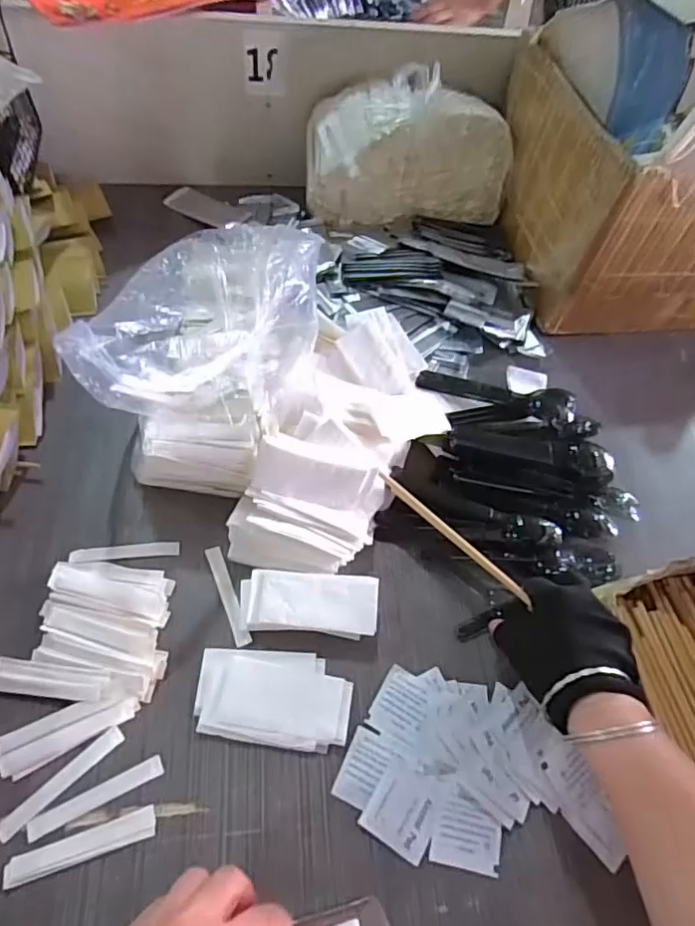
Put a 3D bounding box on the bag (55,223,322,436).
[{"bbox_3d":[-0.117,-0.142,0.490,0.168,0.110,0.283,12,58,1],"label":"bag"}]

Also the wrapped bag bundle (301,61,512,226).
[{"bbox_3d":[0.076,-0.402,0.720,0.255,0.143,0.106,-4,59,-9],"label":"wrapped bag bundle"}]

